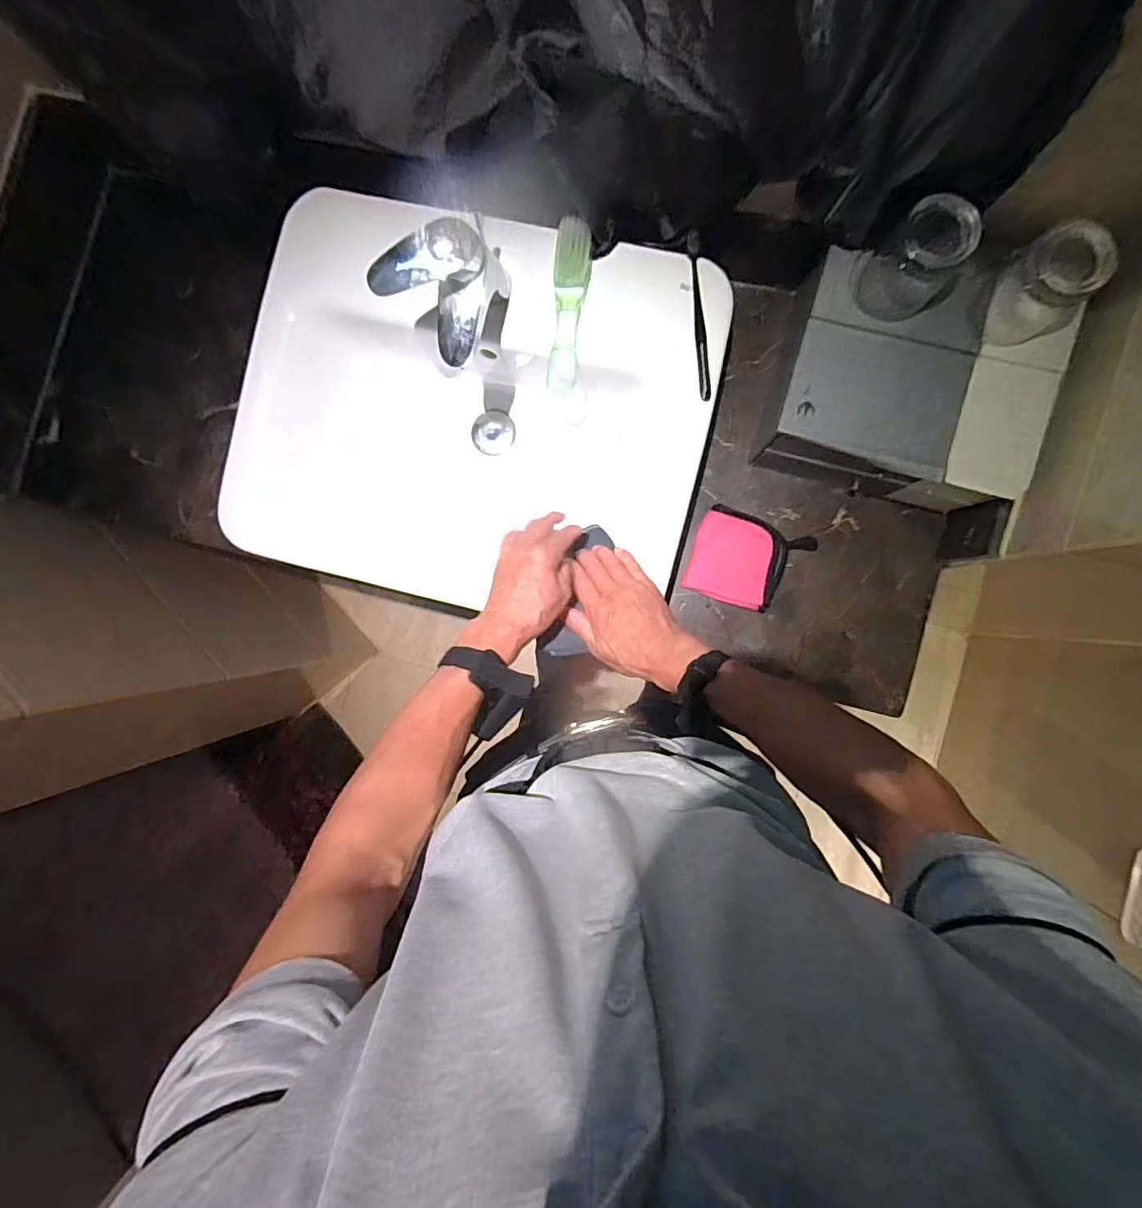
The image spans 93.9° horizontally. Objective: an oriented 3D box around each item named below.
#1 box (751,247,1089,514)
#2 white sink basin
[{"bbox_3d":[0.344,-0.218,0.578,0.255,0.143,0.196,13,91,4],"label":"box"},{"bbox_3d":[-0.113,-0.225,0.671,0.525,0.140,0.415,13,91,4],"label":"white sink basin"}]

